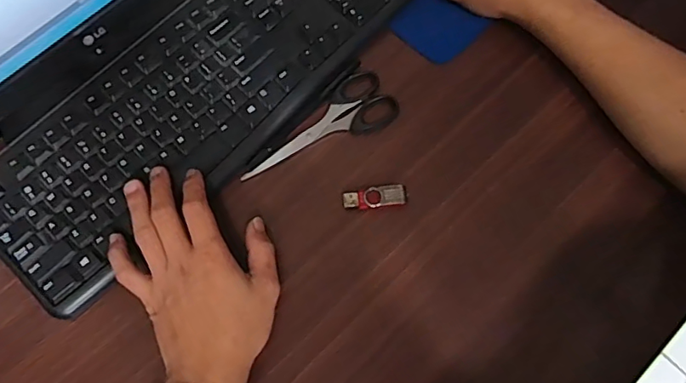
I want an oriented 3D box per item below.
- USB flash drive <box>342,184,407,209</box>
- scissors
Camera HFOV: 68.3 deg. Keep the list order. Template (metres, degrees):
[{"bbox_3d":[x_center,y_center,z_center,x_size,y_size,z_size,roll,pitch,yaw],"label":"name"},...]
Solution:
[{"bbox_3d":[0.027,0.004,0.431,0.053,0.008,0.018,-6,75,-2],"label":"USB flash drive"},{"bbox_3d":[-0.025,-0.060,0.458,0.150,0.004,0.056,-26,77,-7],"label":"scissors"}]

